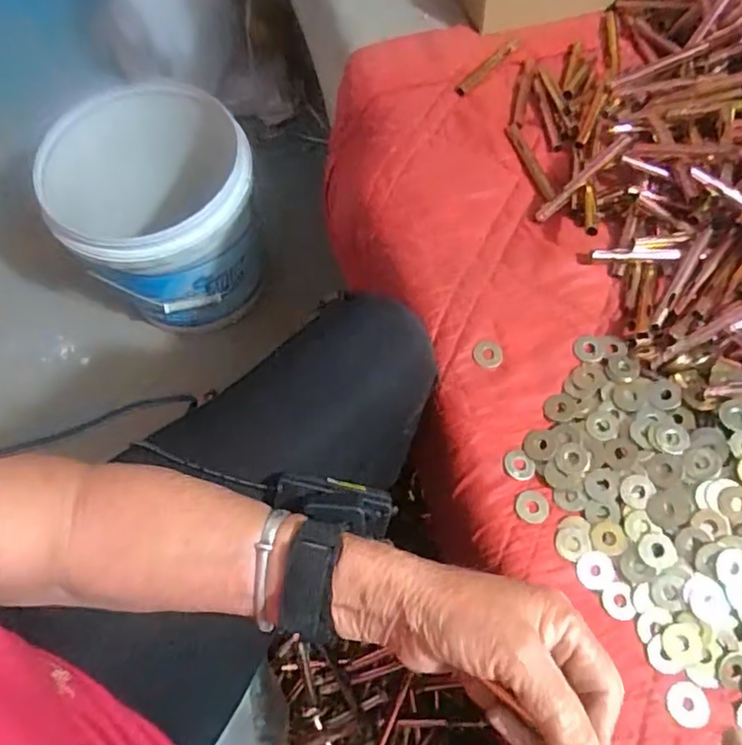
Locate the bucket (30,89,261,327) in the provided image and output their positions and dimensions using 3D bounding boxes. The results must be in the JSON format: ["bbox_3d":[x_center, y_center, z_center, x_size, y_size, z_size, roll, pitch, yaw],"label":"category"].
[{"bbox_3d":[-0.285,-0.212,0.830,0.249,0.240,0.253,0,66,0],"label":"bucket"}]

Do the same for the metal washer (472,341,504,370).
[{"bbox_3d":[0.086,-0.014,0.433,0.022,0.004,0.021,0,66,0],"label":"metal washer"}]

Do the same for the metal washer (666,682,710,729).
[{"bbox_3d":[0.182,0.191,0.340,0.023,0.004,0.023,0,66,0],"label":"metal washer"}]

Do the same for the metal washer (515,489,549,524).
[{"bbox_3d":[0.106,0.088,0.388,0.021,0.004,0.021,0,66,0],"label":"metal washer"}]

